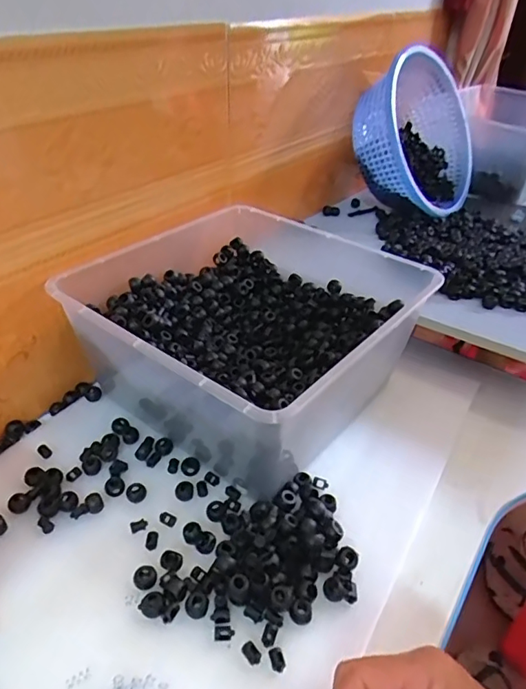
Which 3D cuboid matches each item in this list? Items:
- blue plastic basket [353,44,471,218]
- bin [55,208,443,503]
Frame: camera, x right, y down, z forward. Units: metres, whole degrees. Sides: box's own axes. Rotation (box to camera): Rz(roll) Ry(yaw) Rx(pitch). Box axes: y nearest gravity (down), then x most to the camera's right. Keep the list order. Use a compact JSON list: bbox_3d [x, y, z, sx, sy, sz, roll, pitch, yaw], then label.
[{"bbox_3d":[0.275,-0.346,0.900,0.131,0.295,0.290,-11,26,44],"label":"blue plastic basket"},{"bbox_3d":[-0.008,-0.026,0.551,0.295,0.132,0.311,28,47,28],"label":"bin"}]

